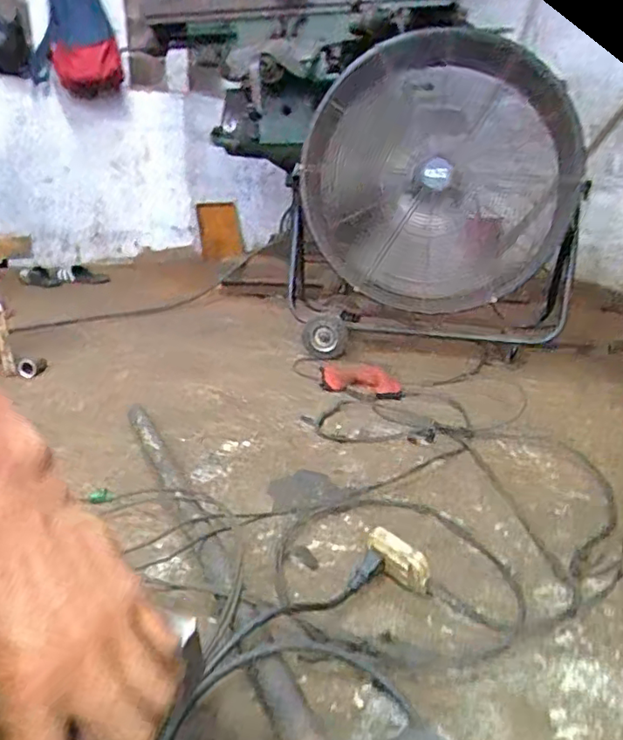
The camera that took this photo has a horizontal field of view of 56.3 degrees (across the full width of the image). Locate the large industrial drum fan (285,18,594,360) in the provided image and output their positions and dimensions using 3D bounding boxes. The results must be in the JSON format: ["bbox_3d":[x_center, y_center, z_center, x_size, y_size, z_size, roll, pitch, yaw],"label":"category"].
[{"bbox_3d":[0.361,-0.506,1.664,0.782,0.757,0.556,1,19,2],"label":"large industrial drum fan"}]

